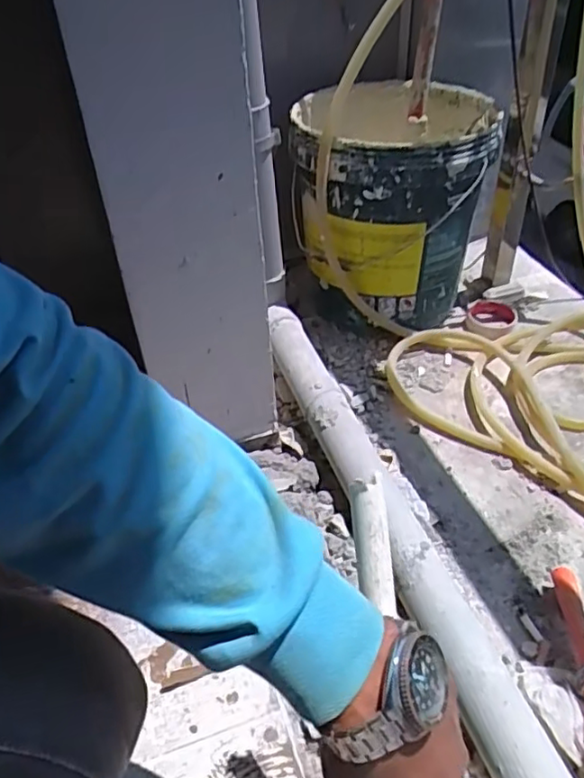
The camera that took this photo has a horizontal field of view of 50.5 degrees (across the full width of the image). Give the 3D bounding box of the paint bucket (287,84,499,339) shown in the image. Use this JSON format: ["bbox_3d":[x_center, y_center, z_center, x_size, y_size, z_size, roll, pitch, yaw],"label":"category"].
[{"bbox_3d":[0.152,-0.302,1.012,0.292,0.288,0.292,0,42,3],"label":"paint bucket"}]

